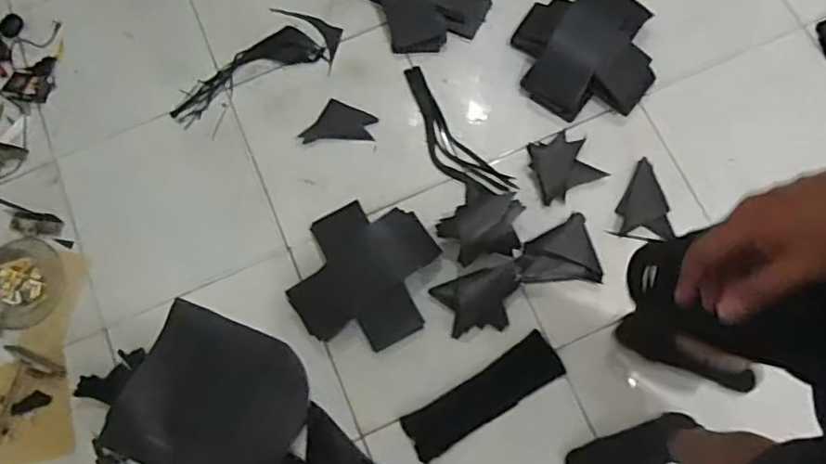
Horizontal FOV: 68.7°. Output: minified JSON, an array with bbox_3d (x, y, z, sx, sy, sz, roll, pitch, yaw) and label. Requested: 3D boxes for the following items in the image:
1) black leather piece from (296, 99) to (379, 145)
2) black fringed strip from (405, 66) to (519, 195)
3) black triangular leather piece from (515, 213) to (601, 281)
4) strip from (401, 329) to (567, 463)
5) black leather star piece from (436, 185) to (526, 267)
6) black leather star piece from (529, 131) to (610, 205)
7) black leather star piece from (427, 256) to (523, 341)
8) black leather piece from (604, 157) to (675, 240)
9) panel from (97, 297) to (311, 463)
[{"bbox_3d":[-0.160,-0.238,1.303,0.155,0.007,0.096,-3,72,1],"label":"black leather piece"},{"bbox_3d":[0.071,-0.200,1.266,0.103,0.017,0.346,-37,79,-7],"label":"black fringed strip"},{"bbox_3d":[0.278,0.034,1.181,0.152,0.026,0.130,-5,77,0],"label":"black triangular leather piece"},{"bbox_3d":[0.135,0.313,1.154,0.318,0.007,0.089,-32,78,-3],"label":"strip"},{"bbox_3d":[0.142,-0.015,1.190,0.146,0.038,0.160,38,80,9],"label":"black leather star piece"},{"bbox_3d":[0.310,-0.137,1.243,0.130,0.005,0.126,-20,77,-3],"label":"black leather star piece"},{"bbox_3d":[0.132,0.133,1.179,0.166,0.026,0.113,-14,77,-2],"label":"black leather star piece"},{"bbox_3d":[0.475,-0.051,1.208,0.115,0.005,0.171,26,77,13],"label":"black leather piece"},{"bbox_3d":[-0.379,0.320,1.153,0.329,0.042,0.290,22,78,6],"label":"panel"}]

